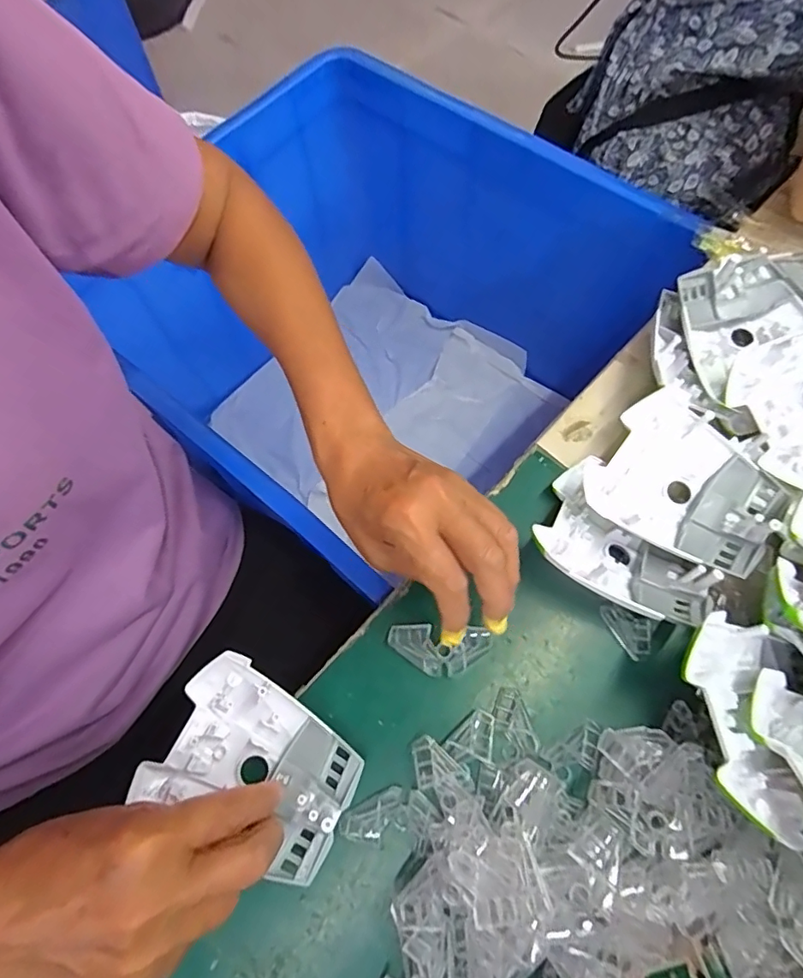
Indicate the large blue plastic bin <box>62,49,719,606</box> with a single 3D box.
[{"bbox_3d":[-0.047,-0.172,0.673,0.517,0.338,0.491,36,74,14],"label":"large blue plastic bin"}]

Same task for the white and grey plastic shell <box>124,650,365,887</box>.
[{"bbox_3d":[-0.080,0.153,0.291,0.108,0.023,0.083,23,71,12],"label":"white and grey plastic shell"}]

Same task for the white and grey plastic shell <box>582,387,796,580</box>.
[{"bbox_3d":[0.181,0.000,0.333,0.109,0.030,0.088,38,74,14],"label":"white and grey plastic shell"}]

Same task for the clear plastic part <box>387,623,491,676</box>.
[{"bbox_3d":[0.023,0.100,0.322,0.062,0.011,0.029,6,68,1],"label":"clear plastic part"}]

